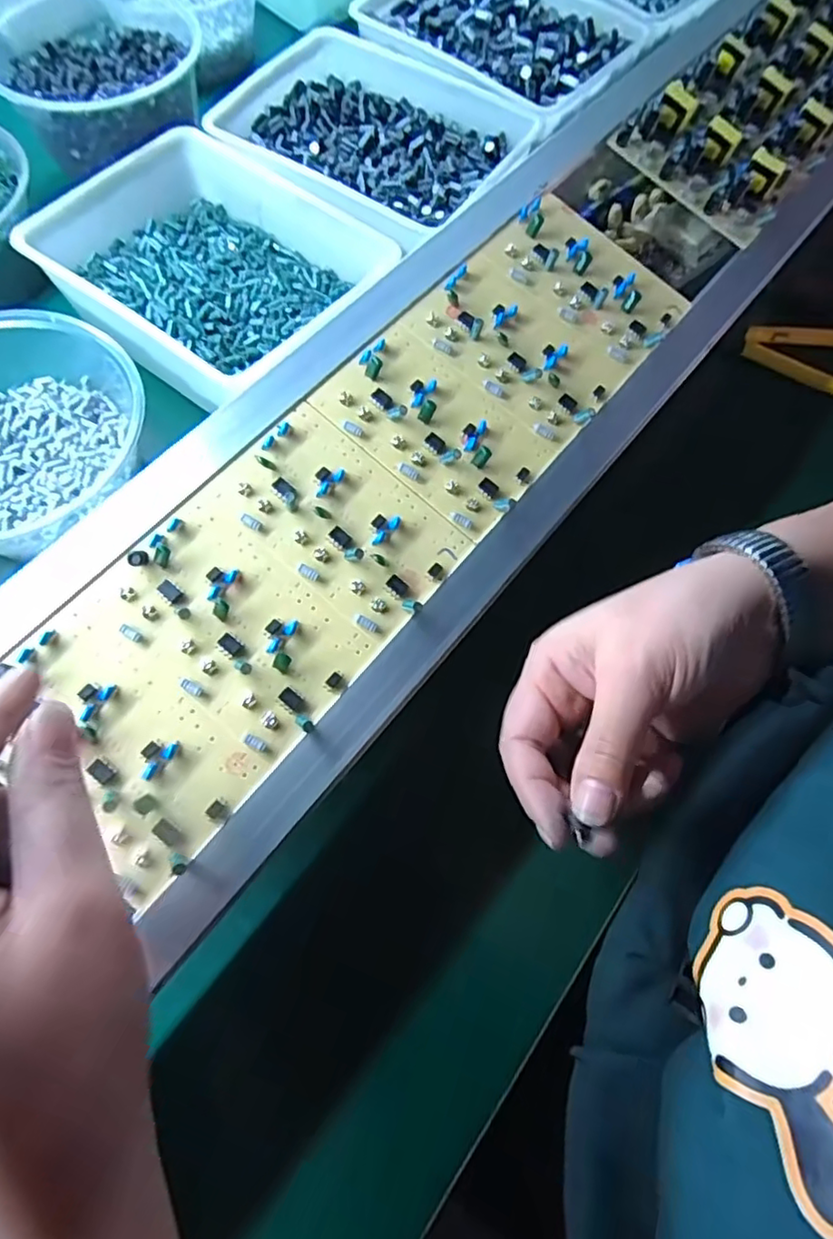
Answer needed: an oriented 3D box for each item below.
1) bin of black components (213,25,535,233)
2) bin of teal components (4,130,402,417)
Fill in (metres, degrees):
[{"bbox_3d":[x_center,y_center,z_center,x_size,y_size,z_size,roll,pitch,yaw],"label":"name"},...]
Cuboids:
[{"bbox_3d":[-0.041,-0.343,0.438,0.208,0.040,0.153,33,71,12],"label":"bin of black components"},{"bbox_3d":[-0.131,-0.218,0.389,0.212,0.058,0.155,36,71,13],"label":"bin of teal components"}]

